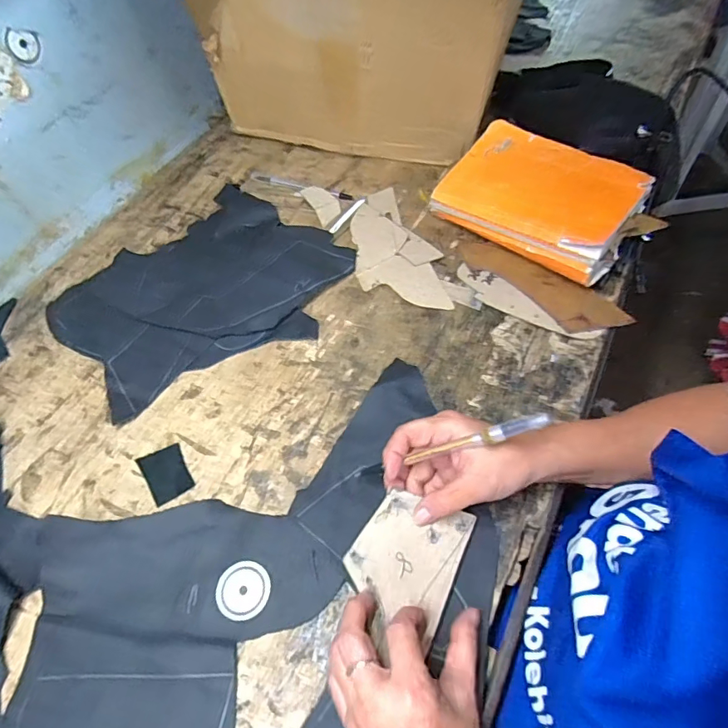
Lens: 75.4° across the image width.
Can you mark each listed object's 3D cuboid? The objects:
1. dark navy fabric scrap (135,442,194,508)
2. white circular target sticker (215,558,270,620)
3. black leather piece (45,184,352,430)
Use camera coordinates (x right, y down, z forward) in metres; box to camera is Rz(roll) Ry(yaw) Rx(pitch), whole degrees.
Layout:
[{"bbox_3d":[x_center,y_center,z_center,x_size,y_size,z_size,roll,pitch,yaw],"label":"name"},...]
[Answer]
[{"bbox_3d":[-0.178,0.097,0.421,0.037,0.004,0.052,-30,60,-14],"label":"dark navy fabric scrap"},{"bbox_3d":[-0.093,0.173,0.361,0.040,0.004,0.040,-2,57,3],"label":"white circular target sticker"},{"bbox_3d":[-0.179,-0.085,0.528,0.289,0.021,0.242,-40,63,-20],"label":"black leather piece"}]

